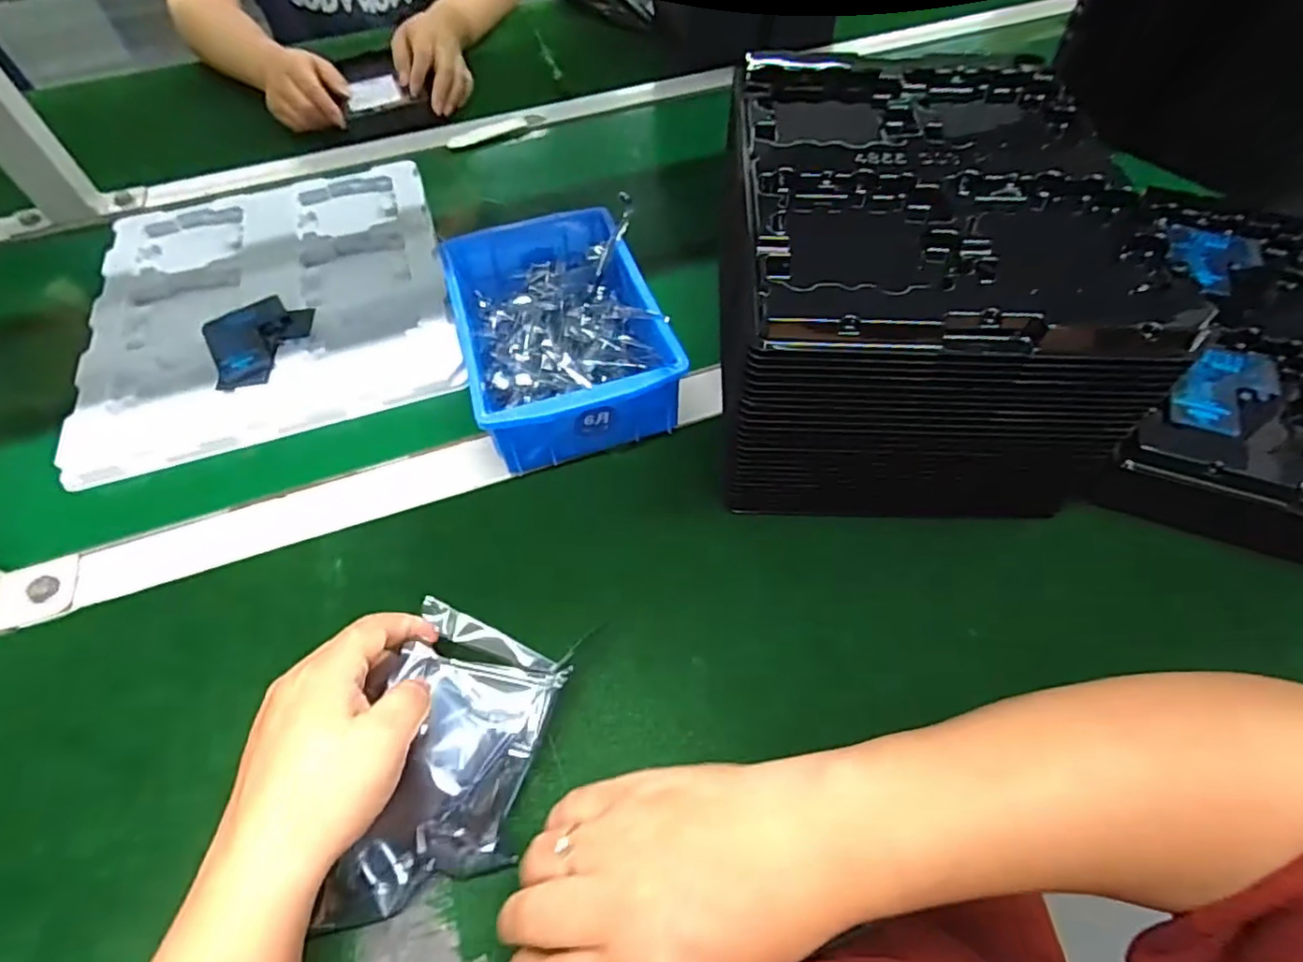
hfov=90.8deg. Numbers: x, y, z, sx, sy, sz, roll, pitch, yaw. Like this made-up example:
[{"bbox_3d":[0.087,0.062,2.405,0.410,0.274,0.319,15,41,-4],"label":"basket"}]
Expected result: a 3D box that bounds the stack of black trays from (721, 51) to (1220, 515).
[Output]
[{"bbox_3d":[0.162,-0.137,0.405,0.202,0.126,0.274,2,55,5],"label":"stack of black trays"}]

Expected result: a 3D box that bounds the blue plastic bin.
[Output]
[{"bbox_3d":[-0.067,-0.110,0.461,0.127,0.061,0.201,-17,56,-8],"label":"blue plastic bin"}]

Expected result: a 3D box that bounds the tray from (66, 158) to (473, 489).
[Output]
[{"bbox_3d":[-0.318,-0.161,0.540,0.275,0.020,0.323,-17,56,-8],"label":"tray"}]

